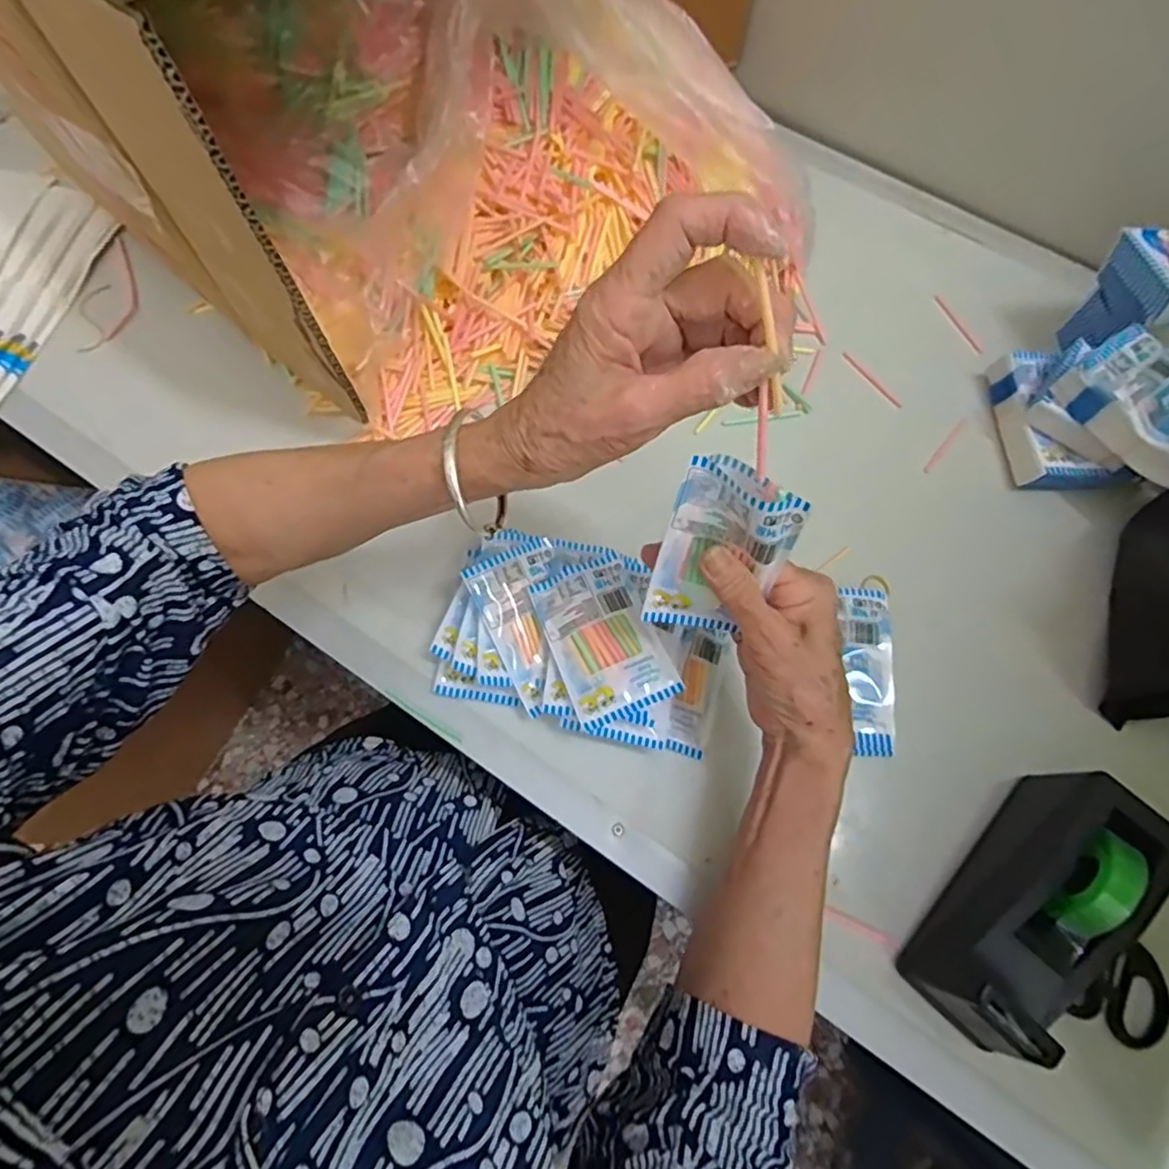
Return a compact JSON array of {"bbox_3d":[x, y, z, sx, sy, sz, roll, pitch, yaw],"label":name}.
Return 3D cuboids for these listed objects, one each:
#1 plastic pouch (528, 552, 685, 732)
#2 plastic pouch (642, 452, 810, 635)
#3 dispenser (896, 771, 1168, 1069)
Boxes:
[{"bbox_3d":[0.010,0.032,0.405,0.063,0.007,0.103,-23,65,-4],"label":"plastic pouch"},{"bbox_3d":[0.068,-0.012,0.331,0.058,0.104,0.019,24,43,8],"label":"plastic pouch"},{"bbox_3d":[0.251,0.178,0.353,0.058,0.084,0.149,41,75,12],"label":"dispenser"}]

